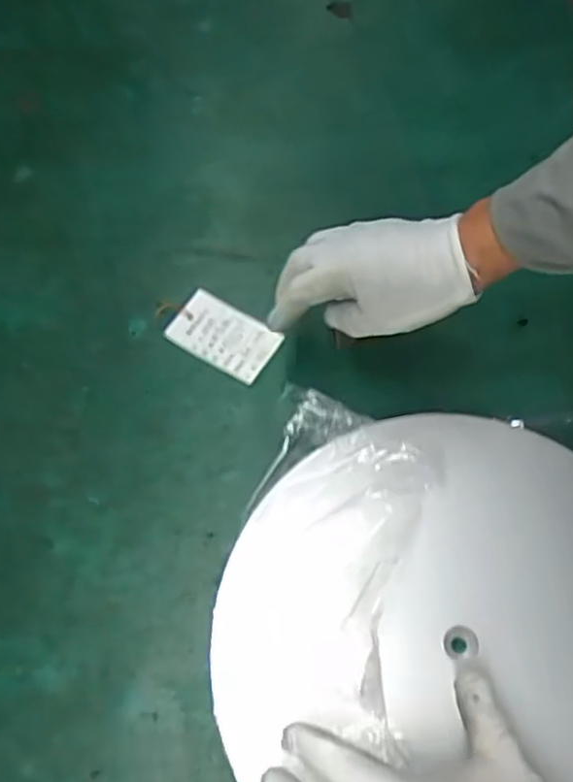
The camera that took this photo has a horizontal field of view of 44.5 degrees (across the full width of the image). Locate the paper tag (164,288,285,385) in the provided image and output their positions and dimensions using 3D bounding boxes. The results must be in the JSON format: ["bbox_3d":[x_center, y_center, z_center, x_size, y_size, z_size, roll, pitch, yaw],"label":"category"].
[{"bbox_3d":[-0.052,-0.047,0.585,0.087,0.006,0.056,30,69,9],"label":"paper tag"}]

